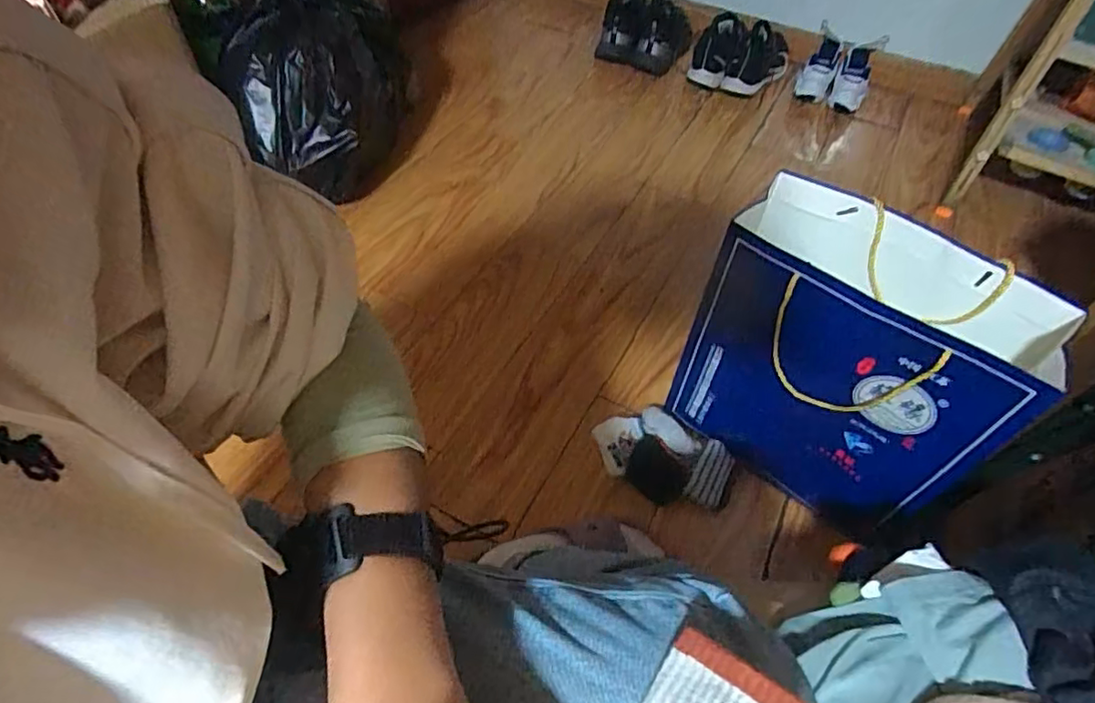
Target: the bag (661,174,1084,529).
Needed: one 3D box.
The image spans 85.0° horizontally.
[{"bbox_3d":[0.343,0.015,0.712,0.315,0.318,0.163,36,58,24],"label":"bag"}]

